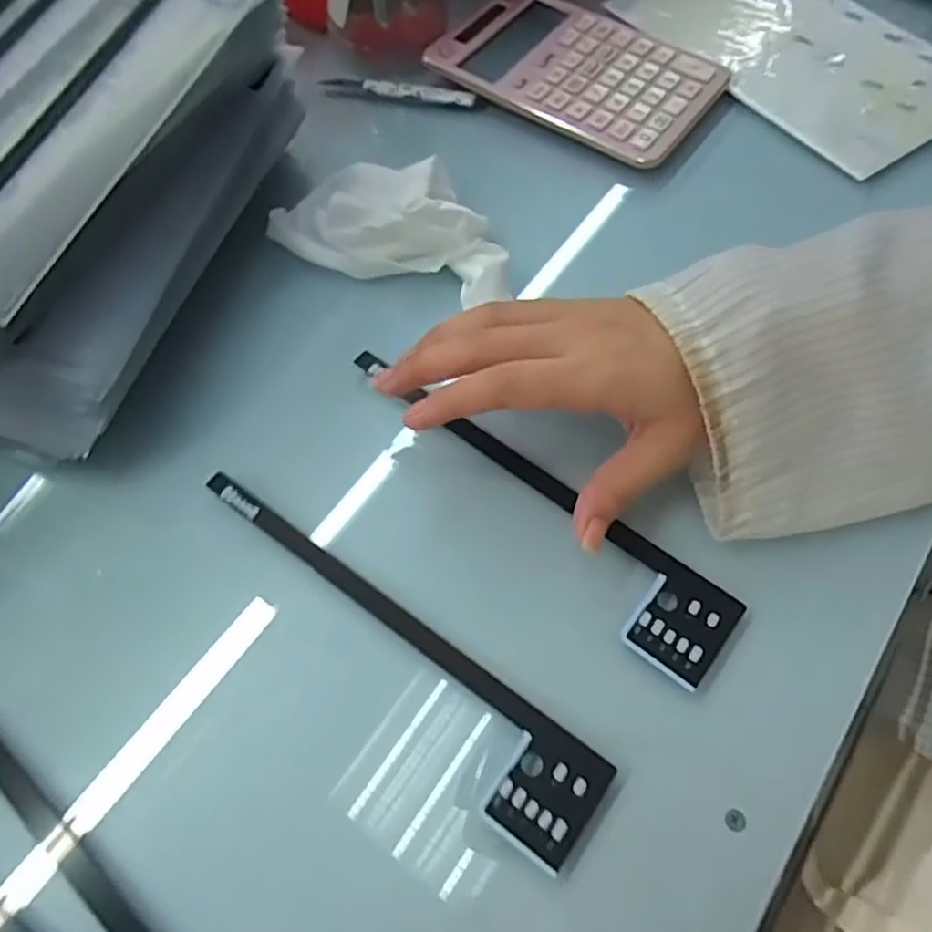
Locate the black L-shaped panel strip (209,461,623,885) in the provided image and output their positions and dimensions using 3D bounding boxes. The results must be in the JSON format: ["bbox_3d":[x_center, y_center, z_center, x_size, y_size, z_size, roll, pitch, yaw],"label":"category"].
[{"bbox_3d":[-0.041,0.076,0.289,0.216,0.004,0.043,33,67,18],"label":"black L-shaped panel strip"}]

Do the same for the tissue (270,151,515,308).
[{"bbox_3d":[-0.046,-0.138,0.379,0.134,0.028,0.084,0,61,1],"label":"tissue"}]

